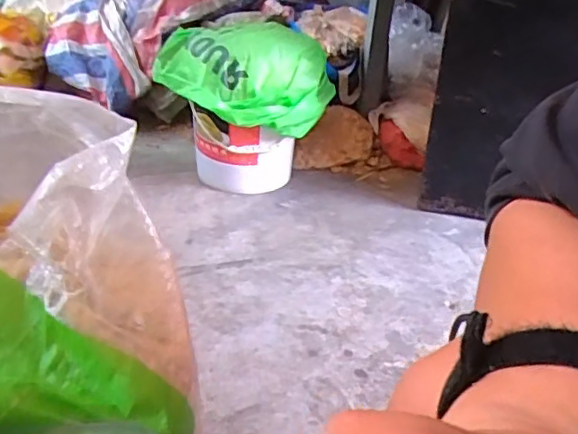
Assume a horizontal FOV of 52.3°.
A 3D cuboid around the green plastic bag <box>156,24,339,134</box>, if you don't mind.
[{"bbox_3d":[-0.097,-0.326,1.358,0.419,0.197,0.271,-1,29,-5],"label":"green plastic bag"}]

